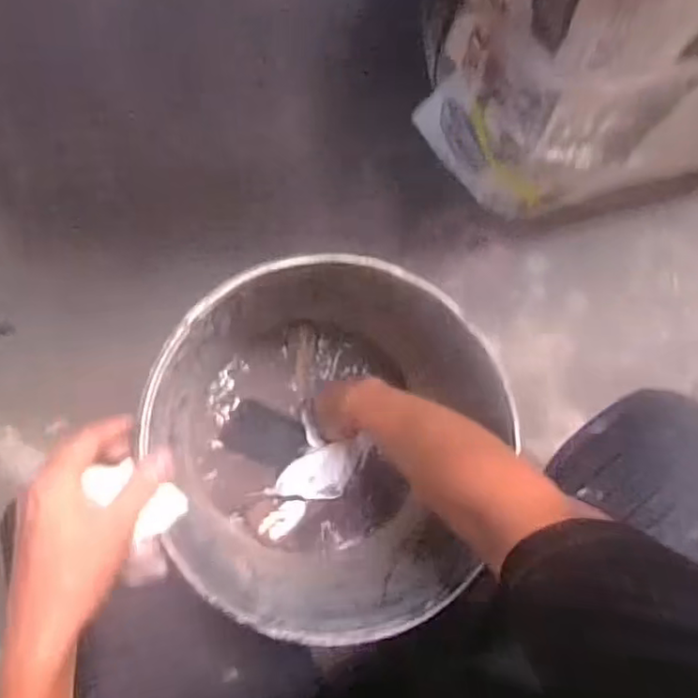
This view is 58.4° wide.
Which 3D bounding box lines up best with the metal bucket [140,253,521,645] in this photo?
[{"bbox_3d":[-0.023,0.069,0.612,0.282,0.252,0.320,21,84,-4],"label":"metal bucket"}]

